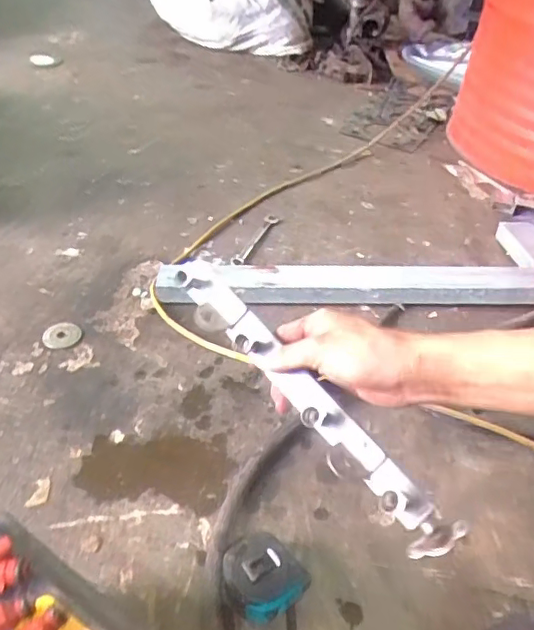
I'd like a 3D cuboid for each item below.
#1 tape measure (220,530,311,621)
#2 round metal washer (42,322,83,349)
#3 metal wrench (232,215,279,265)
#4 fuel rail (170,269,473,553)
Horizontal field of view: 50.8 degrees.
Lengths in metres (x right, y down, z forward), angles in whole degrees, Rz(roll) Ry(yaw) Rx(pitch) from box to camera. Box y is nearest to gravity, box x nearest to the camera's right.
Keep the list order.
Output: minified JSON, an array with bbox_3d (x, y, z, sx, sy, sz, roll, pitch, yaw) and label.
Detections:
[{"bbox_3d":[-0.004,0.243,0.516,0.061,0.051,0.066,-23,48,-28],"label":"tape measure"},{"bbox_3d":[-0.281,0.028,0.771,0.051,0.004,0.047,2,41,-2],"label":"round metal washer"},{"bbox_3d":[-0.020,-0.131,0.980,0.024,0.017,0.173,16,42,14],"label":"metal wrench"},{"bbox_3d":[0.028,0.067,0.492,0.036,0.035,0.337,-29,64,-33],"label":"fuel rail"}]

